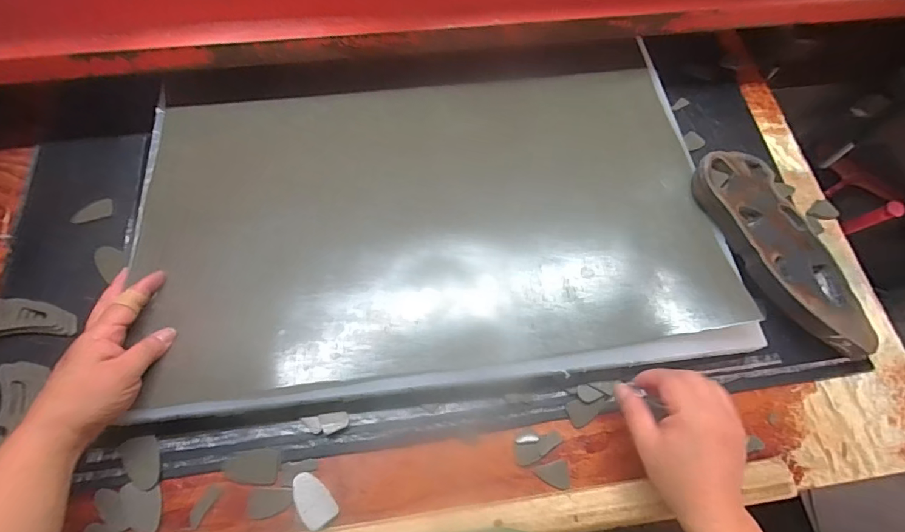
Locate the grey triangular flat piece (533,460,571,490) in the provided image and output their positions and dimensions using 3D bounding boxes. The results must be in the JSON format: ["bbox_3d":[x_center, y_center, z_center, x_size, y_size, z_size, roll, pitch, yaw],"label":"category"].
[{"bbox_3d":[0.090,0.188,0.399,0.030,0.004,0.023,-1,65,-3],"label":"grey triangular flat piece"}]

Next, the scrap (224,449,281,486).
[{"bbox_3d":[-0.175,0.176,0.388,0.046,0.005,0.028,0,65,-3],"label":"scrap"}]

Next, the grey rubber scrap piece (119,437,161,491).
[{"bbox_3d":[-0.267,0.169,0.382,0.029,0.004,0.045,-24,68,-13],"label":"grey rubber scrap piece"}]

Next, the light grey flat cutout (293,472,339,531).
[{"bbox_3d":[-0.121,0.201,0.381,0.027,0.005,0.046,-40,73,-19],"label":"light grey flat cutout"}]

